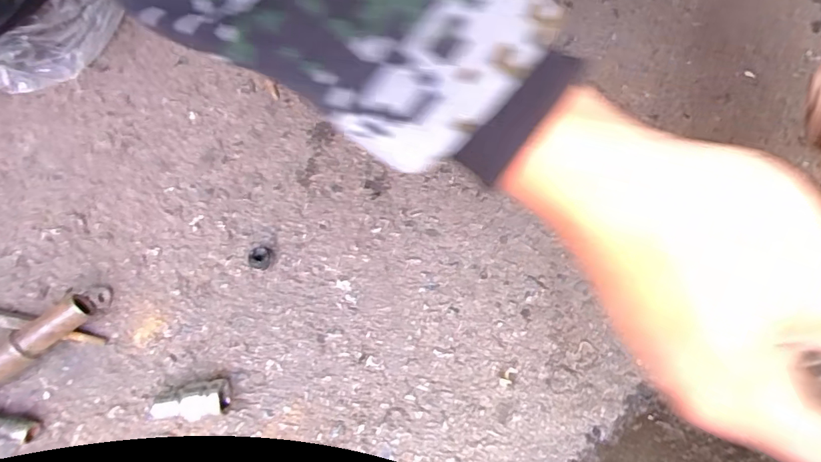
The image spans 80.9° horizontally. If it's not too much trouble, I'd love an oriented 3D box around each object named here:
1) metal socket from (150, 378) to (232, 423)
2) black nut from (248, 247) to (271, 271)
[{"bbox_3d":[-0.127,0.099,0.281,0.039,0.020,0.021,-6,68,-2],"label":"metal socket"},{"bbox_3d":[-0.099,0.019,0.319,0.015,0.011,0.014,0,68,1],"label":"black nut"}]

